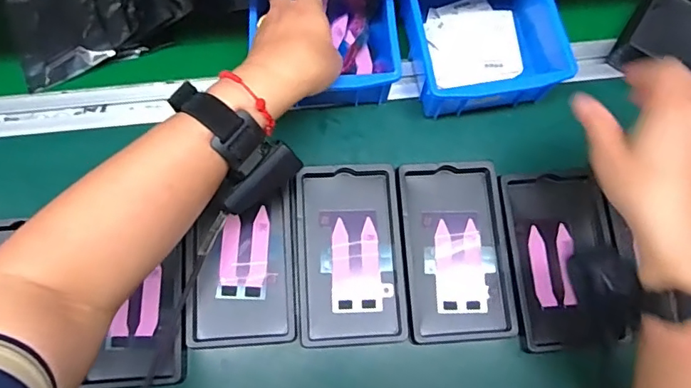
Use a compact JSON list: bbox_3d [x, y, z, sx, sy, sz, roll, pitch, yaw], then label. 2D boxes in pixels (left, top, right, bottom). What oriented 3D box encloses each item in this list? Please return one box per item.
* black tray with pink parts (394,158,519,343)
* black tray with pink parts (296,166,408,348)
[{"bbox_3d":[0.100,0.050,0.470,0.094,0.015,0.157,-3,74,-1],"label":"black tray with pink parts"},{"bbox_3d":[0.004,0.054,0.468,0.094,0.017,0.155,-2,74,-1],"label":"black tray with pink parts"}]

